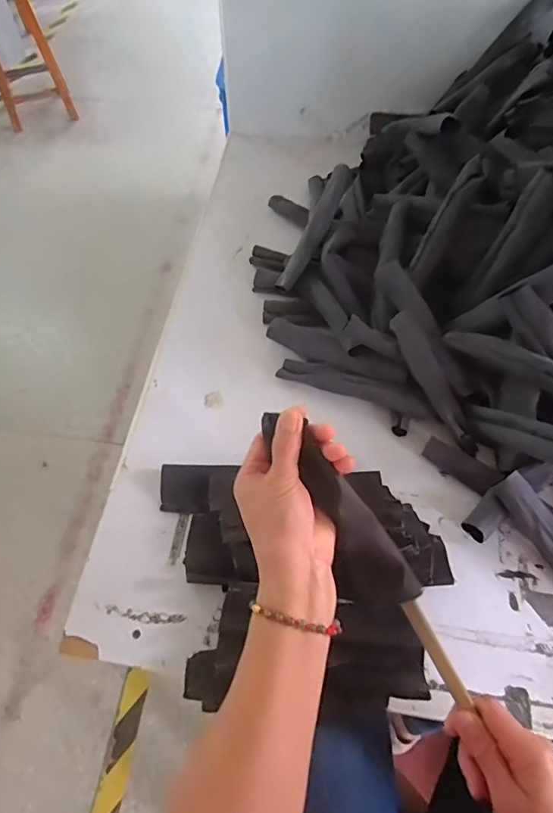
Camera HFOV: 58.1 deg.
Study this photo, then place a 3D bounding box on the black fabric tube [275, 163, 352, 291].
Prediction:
[{"bbox_3d":[0.052,-0.239,0.668,0.026,0.026,0.183,28,90,15],"label":"black fabric tube"}]

